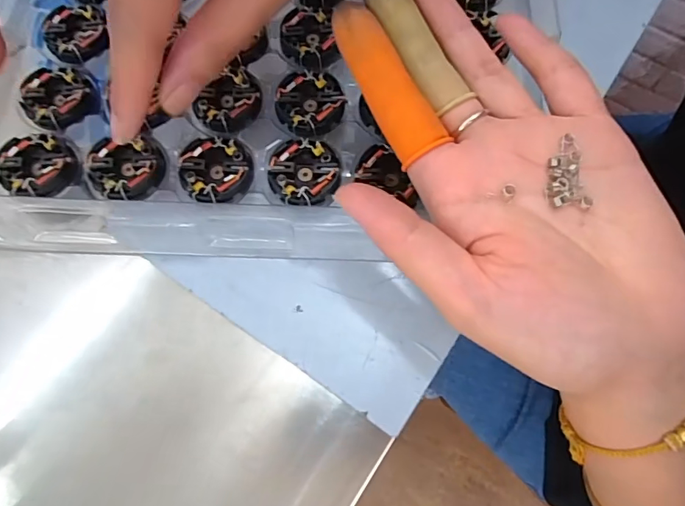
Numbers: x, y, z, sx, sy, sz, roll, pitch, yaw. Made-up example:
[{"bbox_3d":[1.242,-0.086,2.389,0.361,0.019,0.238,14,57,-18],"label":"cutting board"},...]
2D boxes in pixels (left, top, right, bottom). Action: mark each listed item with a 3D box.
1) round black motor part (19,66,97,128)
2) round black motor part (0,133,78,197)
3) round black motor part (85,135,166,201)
[{"bbox_3d":[-0.134,-0.074,0.222,0.031,0.006,0.033,0,70,-1],"label":"round black motor part"},{"bbox_3d":[-0.136,-0.038,0.209,0.032,0.007,0.029,39,74,13],"label":"round black motor part"},{"bbox_3d":[-0.096,-0.037,0.209,0.032,0.009,0.029,-17,71,-7],"label":"round black motor part"}]

